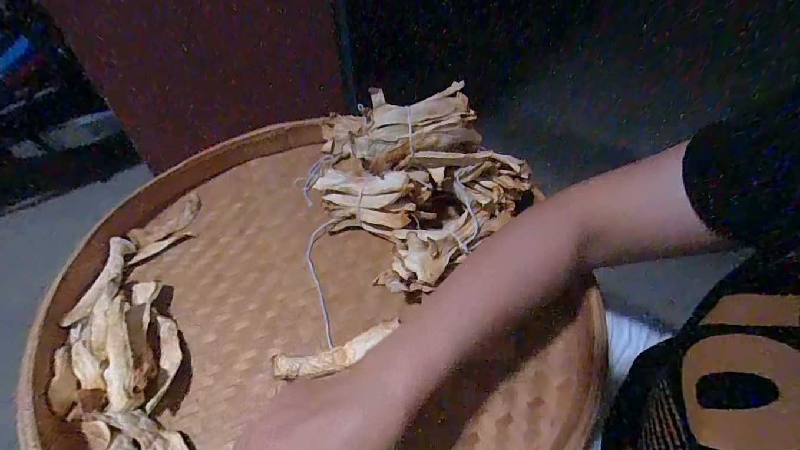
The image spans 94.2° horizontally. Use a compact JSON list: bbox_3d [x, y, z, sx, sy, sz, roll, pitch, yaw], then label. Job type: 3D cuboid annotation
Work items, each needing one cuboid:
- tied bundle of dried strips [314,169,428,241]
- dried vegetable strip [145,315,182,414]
[{"bbox_3d":[-0.037,-0.024,0.451,0.138,0.077,0.065,4,47,8],"label":"tied bundle of dried strips"},{"bbox_3d":[-0.229,0.131,0.368,0.024,0.016,0.102,-18,48,-12],"label":"dried vegetable strip"}]

